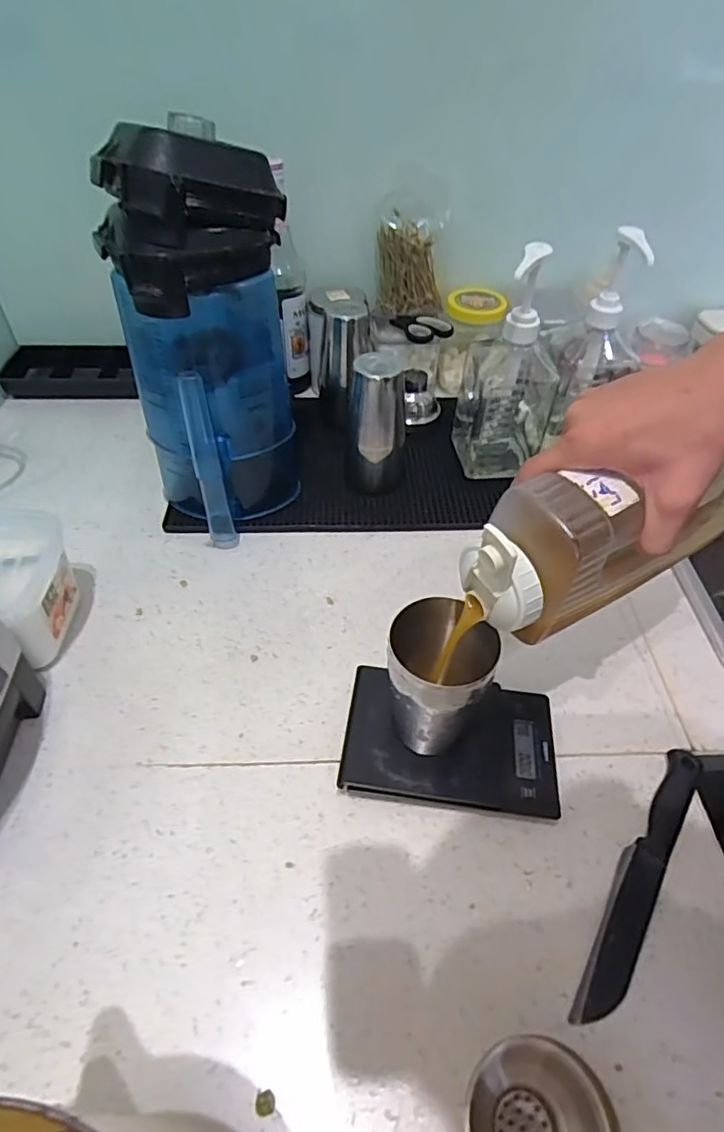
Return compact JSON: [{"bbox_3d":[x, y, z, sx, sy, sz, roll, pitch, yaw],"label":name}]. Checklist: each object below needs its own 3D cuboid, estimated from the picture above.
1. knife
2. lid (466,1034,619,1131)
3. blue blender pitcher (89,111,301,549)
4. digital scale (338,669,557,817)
[{"bbox_3d":[0.227,0.248,0.476,0.033,0.017,0.237,29,53,21],"label":"knife"},{"bbox_3d":[0.101,0.339,0.353,0.078,0.070,0.083,1,48,-1],"label":"lid"},{"bbox_3d":[-0.158,-0.225,0.633,0.123,0.396,0.162,30,54,22],"label":"blue blender pitcher"},{"bbox_3d":[0.081,0.162,0.543,0.190,0.030,0.119,5,48,3],"label":"digital scale"}]

